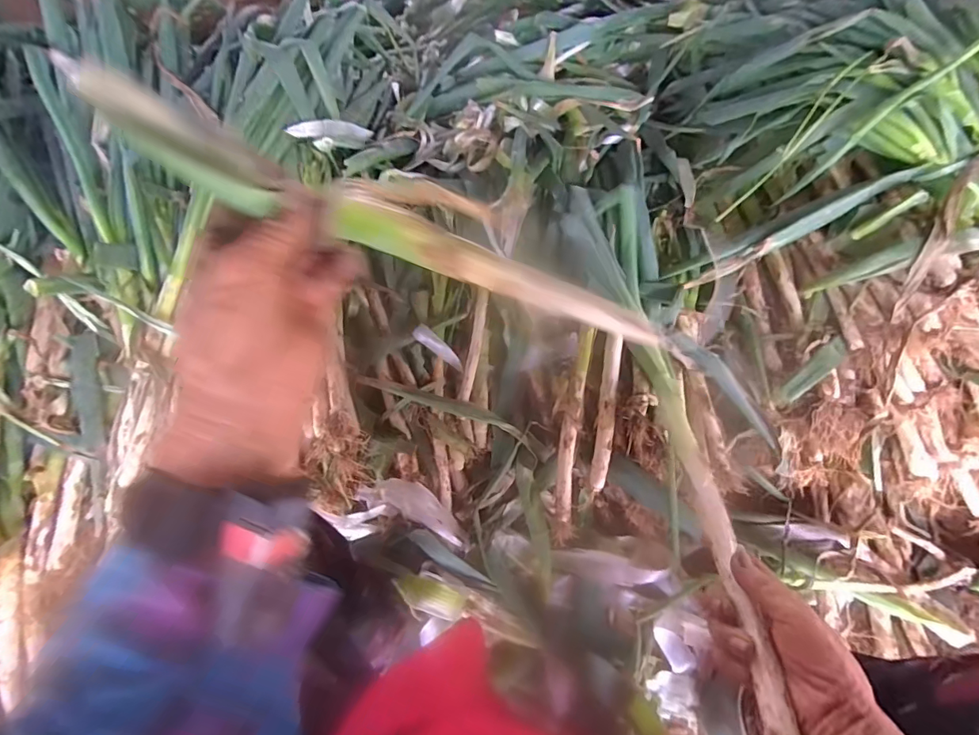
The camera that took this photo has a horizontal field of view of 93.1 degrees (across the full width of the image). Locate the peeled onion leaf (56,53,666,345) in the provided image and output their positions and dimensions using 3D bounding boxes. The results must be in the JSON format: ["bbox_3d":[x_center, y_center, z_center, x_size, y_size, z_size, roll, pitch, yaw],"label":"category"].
[{"bbox_3d":[-0.069,-0.070,0.217,0.299,0.041,0.026,25,63,9],"label":"peeled onion leaf"}]

